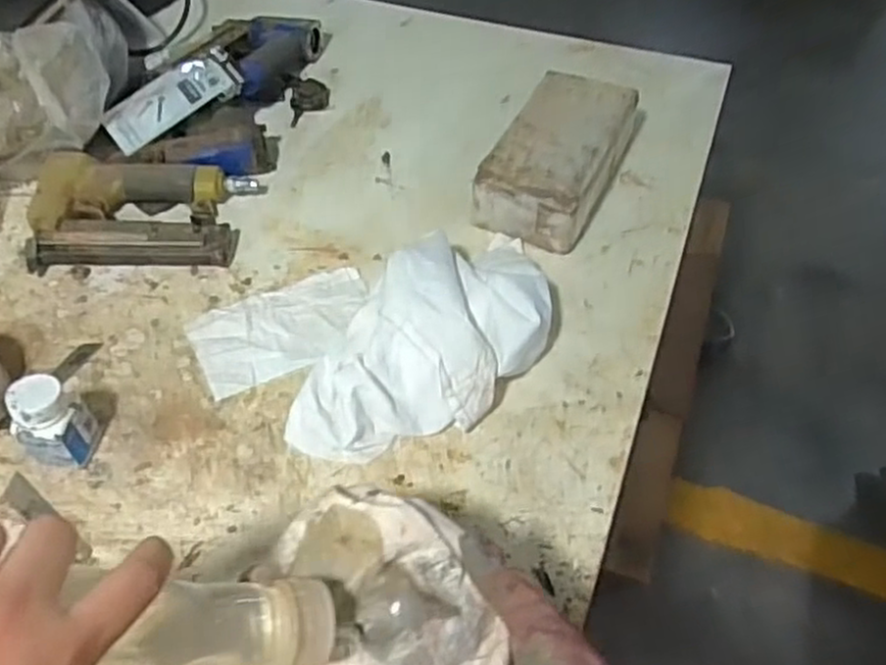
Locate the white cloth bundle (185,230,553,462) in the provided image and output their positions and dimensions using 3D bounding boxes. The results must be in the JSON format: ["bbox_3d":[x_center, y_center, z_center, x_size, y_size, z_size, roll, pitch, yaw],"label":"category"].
[{"bbox_3d":[-0.051,-0.007,0.599,0.283,0.077,0.188,-13,52,-11],"label":"white cloth bundle"}]

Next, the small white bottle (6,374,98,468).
[{"bbox_3d":[-0.282,0.068,0.539,0.040,0.074,0.041,-1,51,-2],"label":"small white bottle"}]

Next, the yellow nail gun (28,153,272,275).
[{"bbox_3d":[-0.296,-0.113,0.720,0.197,0.041,0.135,4,51,2],"label":"yellow nail gun"}]

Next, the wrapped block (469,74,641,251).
[{"bbox_3d":[0.115,-0.175,0.739,0.106,0.067,0.213,22,54,16],"label":"wrapped block"}]

